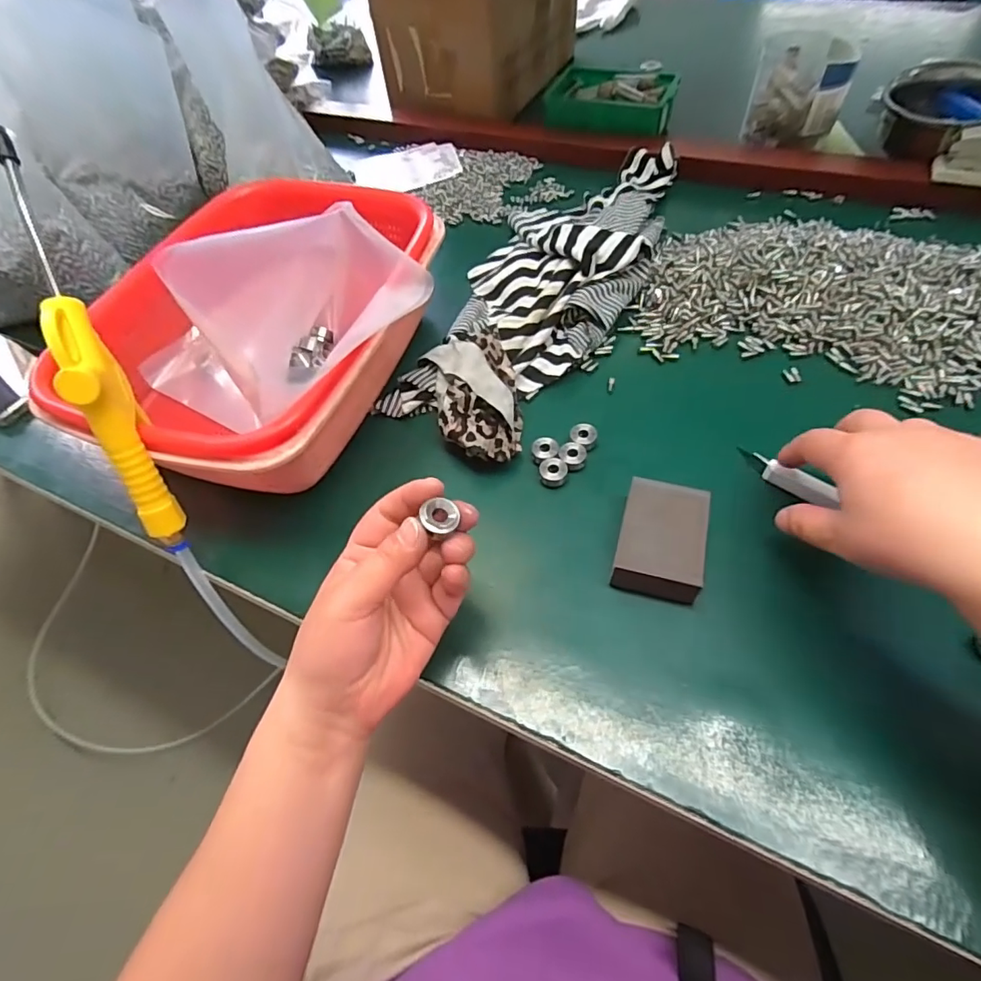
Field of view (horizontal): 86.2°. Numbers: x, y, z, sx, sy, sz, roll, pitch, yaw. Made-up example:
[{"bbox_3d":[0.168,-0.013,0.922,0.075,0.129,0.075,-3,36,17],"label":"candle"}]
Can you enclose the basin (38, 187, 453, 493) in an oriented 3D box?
[{"bbox_3d":[-0.175,-0.128,0.430,0.267,0.085,0.304,18,60,17],"label":"basin"}]

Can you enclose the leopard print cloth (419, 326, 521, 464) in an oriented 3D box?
[{"bbox_3d":[-0.012,-0.074,0.402,0.063,0.034,0.127,-14,56,-4],"label":"leopard print cloth"}]

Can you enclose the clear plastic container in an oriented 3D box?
[{"bbox_3d":[0.344,-0.446,0.588,0.097,0.083,0.099,18,60,17],"label":"clear plastic container"}]

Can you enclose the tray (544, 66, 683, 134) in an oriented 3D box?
[{"bbox_3d":[0.147,-0.482,0.641,0.153,0.041,0.090,8,58,11],"label":"tray"}]

